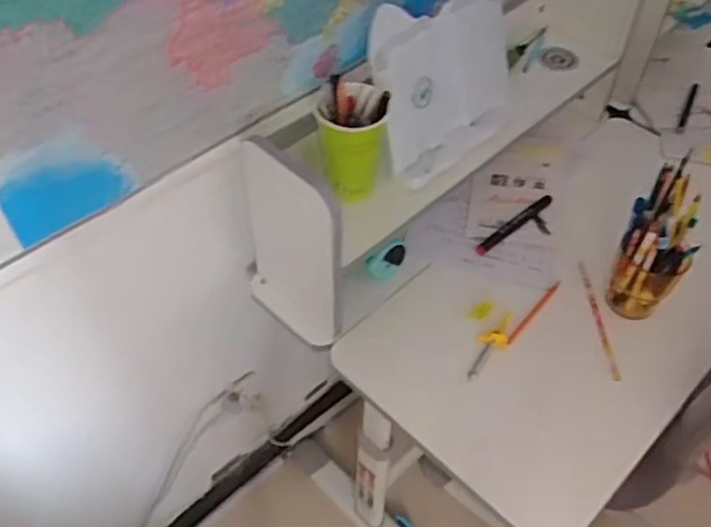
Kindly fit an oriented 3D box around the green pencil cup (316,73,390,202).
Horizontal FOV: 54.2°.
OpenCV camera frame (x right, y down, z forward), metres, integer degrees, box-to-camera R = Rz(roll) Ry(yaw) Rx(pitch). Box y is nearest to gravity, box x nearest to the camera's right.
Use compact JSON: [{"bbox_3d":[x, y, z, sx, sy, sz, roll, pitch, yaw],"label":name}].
[{"bbox_3d":[-0.007,-0.138,0.812,0.079,0.114,0.085,10,50,6],"label":"green pencil cup"}]

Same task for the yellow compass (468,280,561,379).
[{"bbox_3d":[0.199,0.079,0.886,0.194,0.021,0.031,-34,59,-28],"label":"yellow compass"}]

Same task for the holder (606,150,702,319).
[{"bbox_3d":[0.367,-0.024,0.843,0.079,0.161,0.104,31,55,22],"label":"holder"}]

